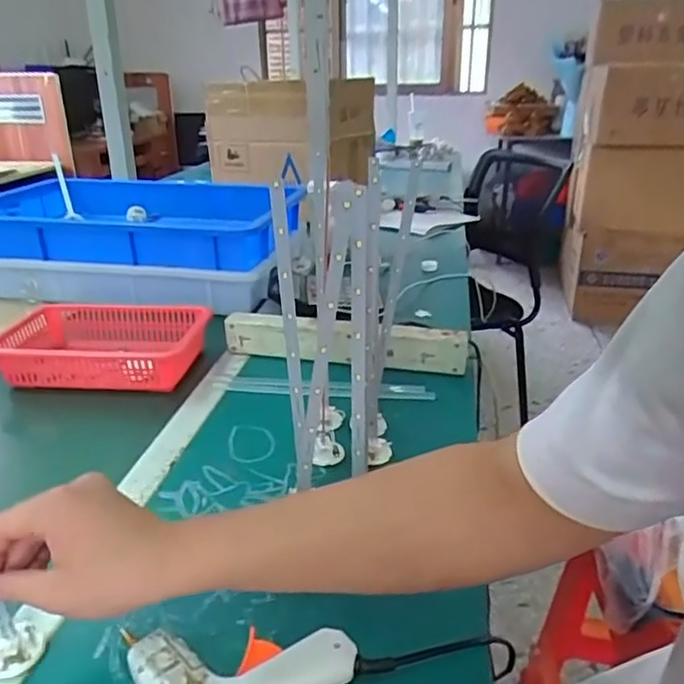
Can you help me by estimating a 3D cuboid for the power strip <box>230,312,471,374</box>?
[{"bbox_3d":[-0.001,0.001,0.794,0.318,0.057,0.032,5,12,13],"label":"power strip"}]

